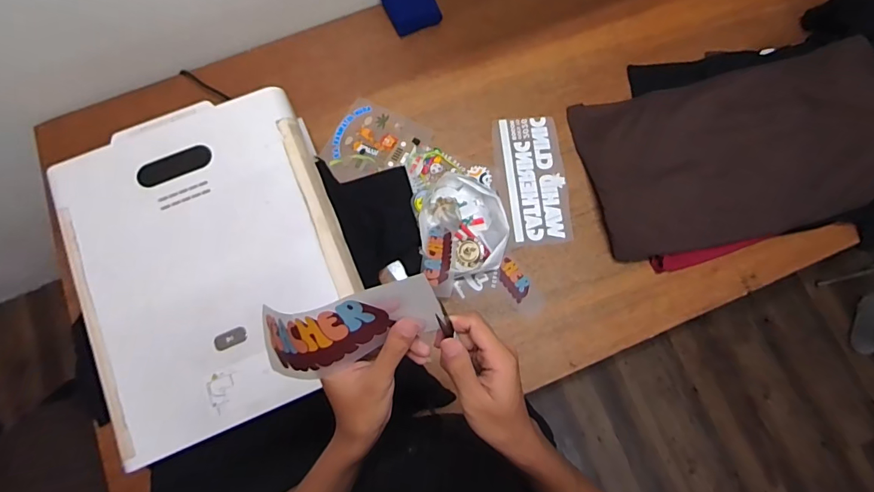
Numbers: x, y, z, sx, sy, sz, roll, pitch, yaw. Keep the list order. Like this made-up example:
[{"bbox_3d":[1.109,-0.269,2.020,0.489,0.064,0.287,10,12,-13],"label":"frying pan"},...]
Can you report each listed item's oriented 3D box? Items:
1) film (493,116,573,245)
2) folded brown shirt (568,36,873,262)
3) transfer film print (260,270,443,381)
[{"bbox_3d":[0.196,-0.140,0.902,0.136,0.006,0.278,-4,76,-1],"label":"film"},{"bbox_3d":[0.561,-0.181,0.830,0.520,0.080,0.342,-13,76,20],"label":"folded brown shirt"},{"bbox_3d":[-0.079,0.064,0.354,0.161,0.053,0.062,-22,77,13],"label":"transfer film print"}]

